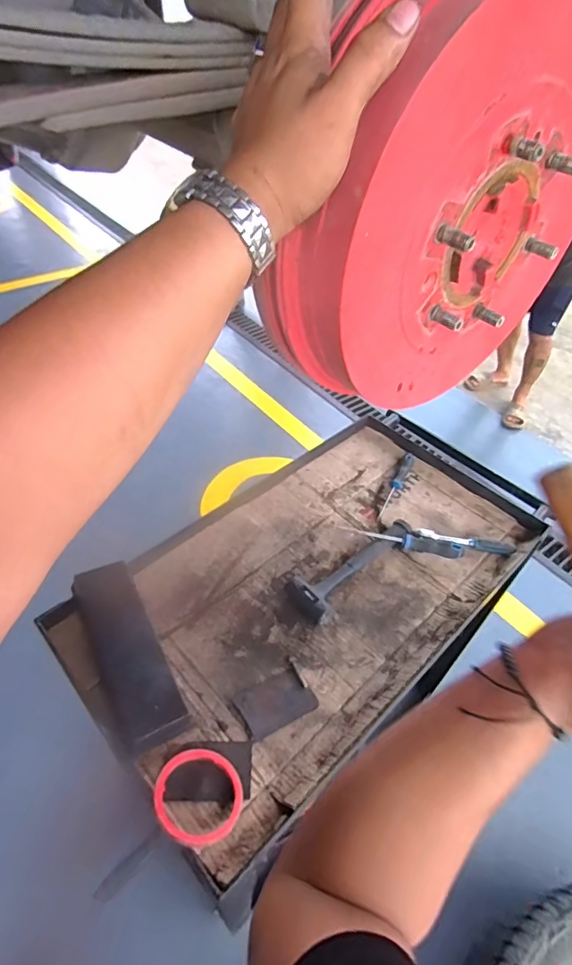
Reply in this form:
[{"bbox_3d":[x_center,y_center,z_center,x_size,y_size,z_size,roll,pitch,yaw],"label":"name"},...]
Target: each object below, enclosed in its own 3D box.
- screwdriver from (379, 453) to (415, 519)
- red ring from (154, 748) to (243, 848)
[{"bbox_3d":[0.241,-0.006,1.059,0.031,0.034,0.207,19,47,14],"label":"screwdriver"},{"bbox_3d":[-0.112,0.398,0.632,0.112,0.019,0.105,12,43,-11],"label":"red ring"}]

